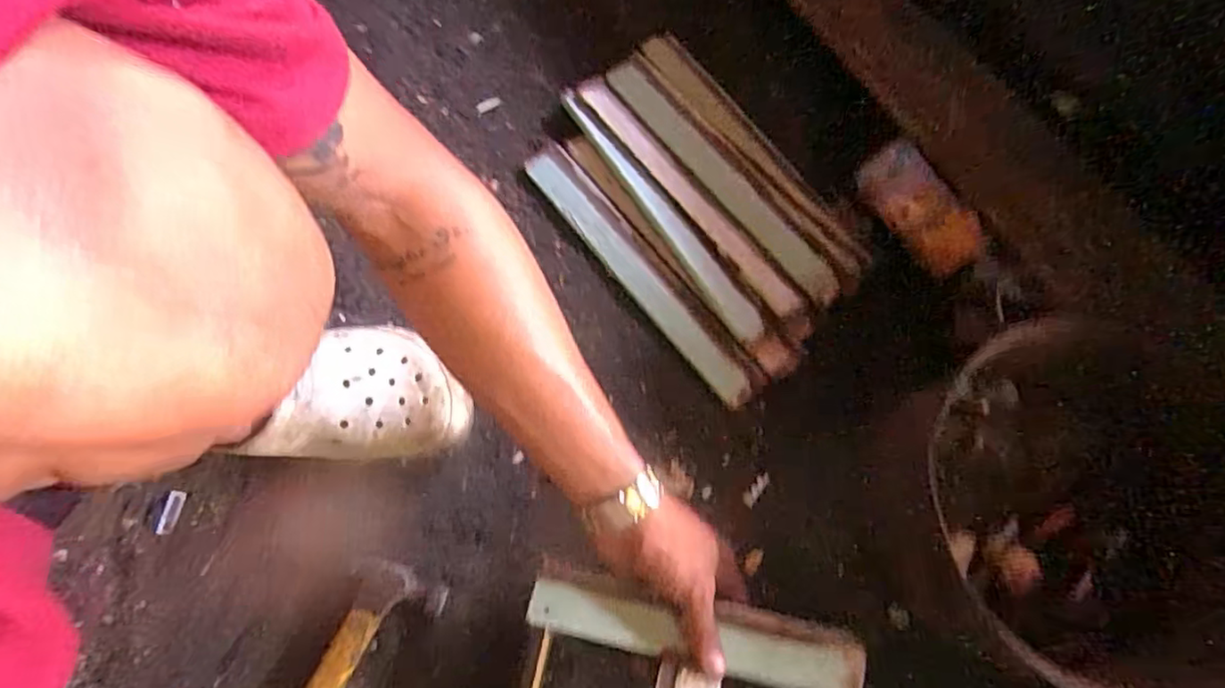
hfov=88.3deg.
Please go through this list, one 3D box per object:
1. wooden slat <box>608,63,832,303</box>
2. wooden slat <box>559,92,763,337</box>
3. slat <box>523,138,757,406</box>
[{"bbox_3d":[0.106,-0.156,0.596,0.045,0.010,0.294,-39,82,-11],"label":"wooden slat"},{"bbox_3d":[0.041,-0.125,0.592,0.031,0.013,0.301,-36,80,-1],"label":"wooden slat"},{"bbox_3d":[0.023,-0.068,0.585,0.046,0.012,0.297,-40,82,1],"label":"slat"}]

